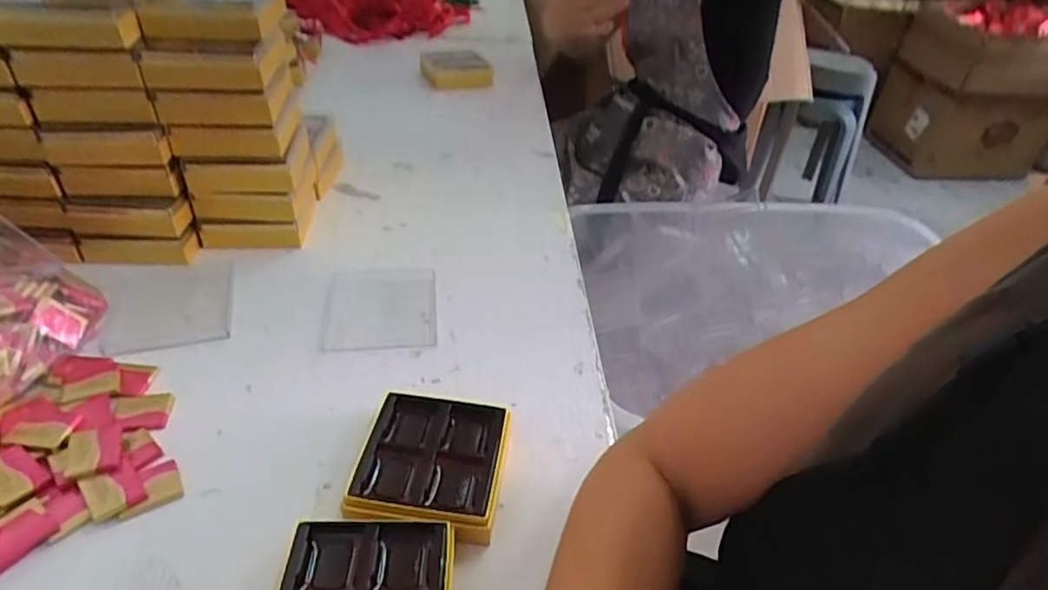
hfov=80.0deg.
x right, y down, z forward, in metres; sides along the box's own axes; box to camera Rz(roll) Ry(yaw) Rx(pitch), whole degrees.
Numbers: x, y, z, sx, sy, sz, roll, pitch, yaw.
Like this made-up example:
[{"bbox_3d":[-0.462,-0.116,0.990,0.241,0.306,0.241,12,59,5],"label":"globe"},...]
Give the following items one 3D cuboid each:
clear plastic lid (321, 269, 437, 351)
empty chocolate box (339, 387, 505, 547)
[{"bbox_3d":[-0.133,0.011,0.581,0.098,0.012,0.107,-1,38,-9],"label":"clear plastic lid"},{"bbox_3d":[-0.062,0.116,0.435,0.093,0.031,0.103,8,38,3],"label":"empty chocolate box"}]

